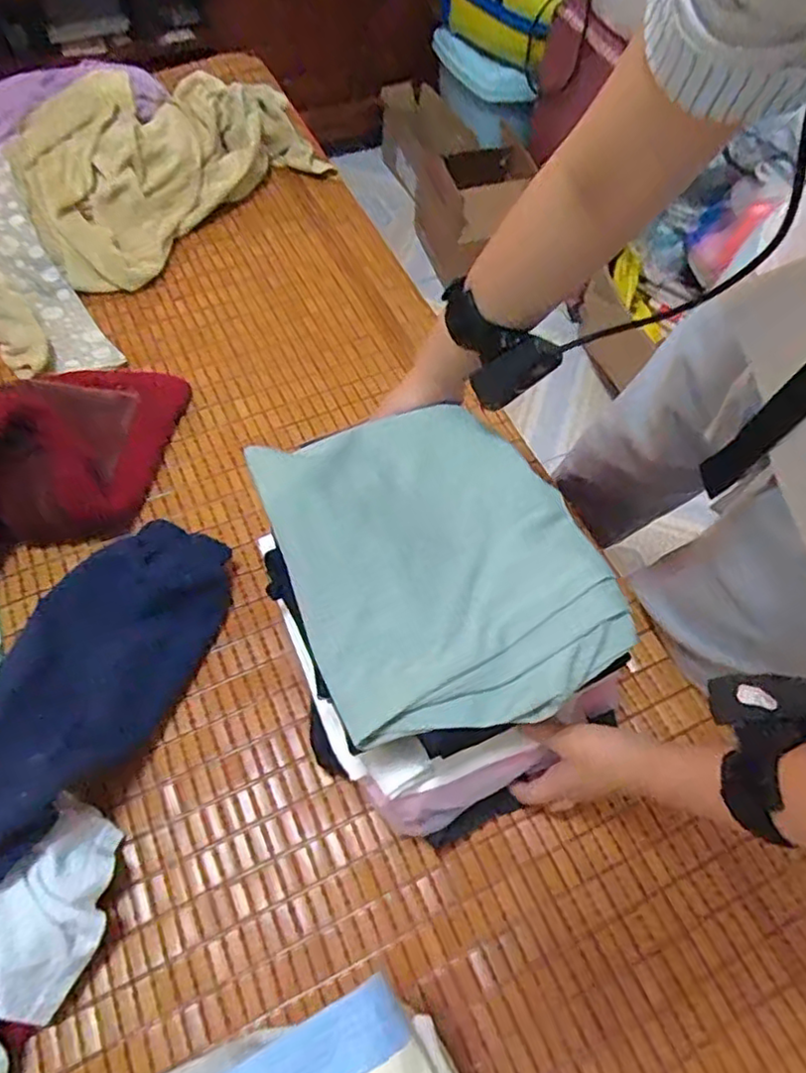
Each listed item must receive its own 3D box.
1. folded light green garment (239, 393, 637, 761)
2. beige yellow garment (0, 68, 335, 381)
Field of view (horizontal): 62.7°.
[{"bbox_3d":[0.026,0.011,0.497,0.219,0.037,0.261,-19,63,-12],"label":"folded light green garment"},{"bbox_3d":[-0.369,-0.496,0.910,0.372,0.087,0.610,34,65,15],"label":"beige yellow garment"}]

